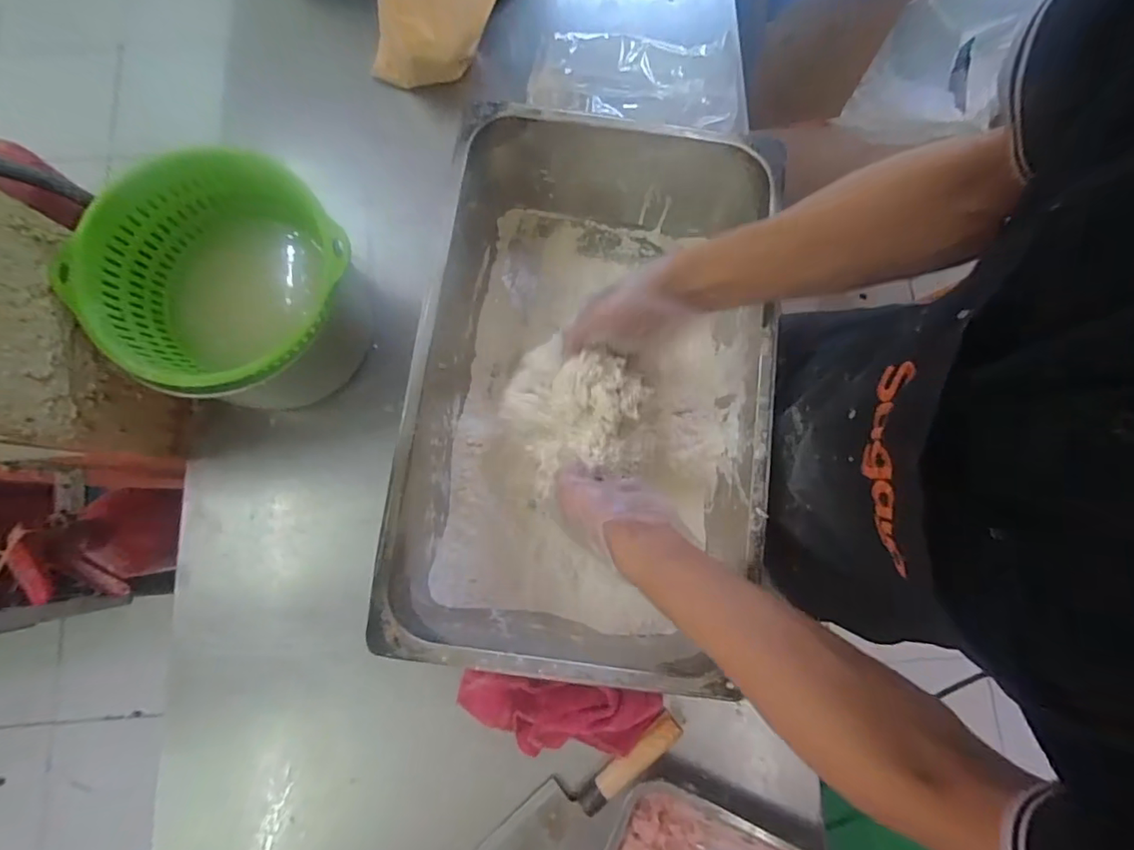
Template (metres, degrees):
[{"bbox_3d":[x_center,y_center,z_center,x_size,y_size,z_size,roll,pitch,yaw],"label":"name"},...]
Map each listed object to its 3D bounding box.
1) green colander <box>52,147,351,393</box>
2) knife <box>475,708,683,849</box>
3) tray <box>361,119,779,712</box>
[{"bbox_3d":[-0.335,-0.137,0.491,0.210,0.097,0.205,0,79,-1],"label":"green colander"},{"bbox_3d":[-0.012,0.411,0.535,0.313,0.029,0.053,-41,82,8],"label":"knife"},{"bbox_3d":[0.024,-0.035,0.535,0.321,0.151,0.514,7,79,1],"label":"tray"}]

